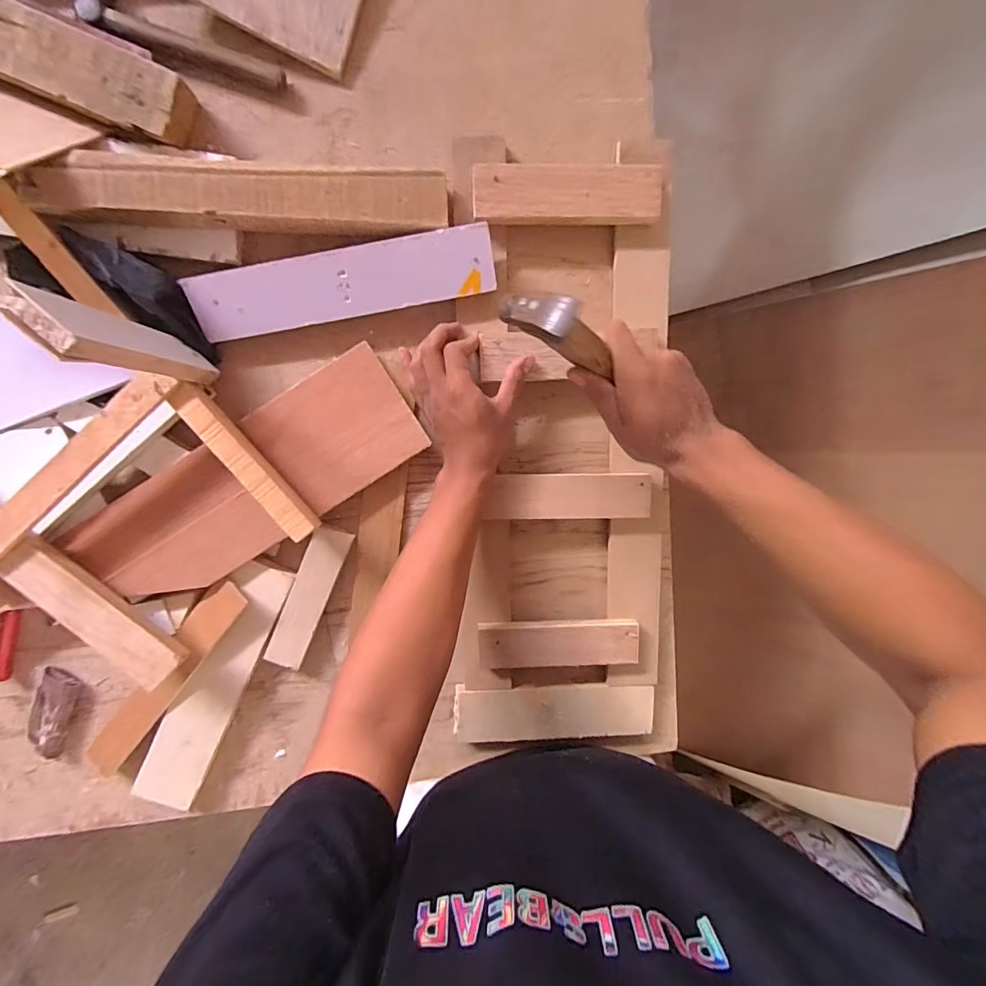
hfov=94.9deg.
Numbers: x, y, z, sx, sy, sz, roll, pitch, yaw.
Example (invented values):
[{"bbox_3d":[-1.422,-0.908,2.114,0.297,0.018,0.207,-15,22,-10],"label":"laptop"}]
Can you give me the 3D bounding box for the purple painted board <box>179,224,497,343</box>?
[{"bbox_3d":[-0.150,-0.212,0.458,0.301,0.011,0.064,-10,120,1],"label":"purple painted board"}]

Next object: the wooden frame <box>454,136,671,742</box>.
[{"bbox_3d":[0.080,-0.023,0.512,0.236,0.037,0.663,-2,100,-5],"label":"wooden frame"}]

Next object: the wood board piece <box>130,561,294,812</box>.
[{"bbox_3d":[-0.329,0.234,0.528,0.068,0.012,0.333,28,97,-8],"label":"wood board piece"}]

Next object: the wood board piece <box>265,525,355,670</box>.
[{"bbox_3d":[-0.214,0.124,0.522,0.043,0.012,0.178,23,98,-7],"label":"wood board piece"}]

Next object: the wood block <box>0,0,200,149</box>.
[{"bbox_3d":[-0.462,-0.418,0.410,0.366,0.031,0.063,21,98,-7],"label":"wood block"}]

